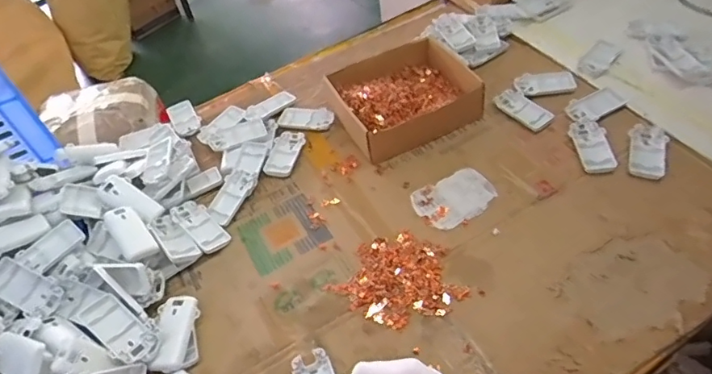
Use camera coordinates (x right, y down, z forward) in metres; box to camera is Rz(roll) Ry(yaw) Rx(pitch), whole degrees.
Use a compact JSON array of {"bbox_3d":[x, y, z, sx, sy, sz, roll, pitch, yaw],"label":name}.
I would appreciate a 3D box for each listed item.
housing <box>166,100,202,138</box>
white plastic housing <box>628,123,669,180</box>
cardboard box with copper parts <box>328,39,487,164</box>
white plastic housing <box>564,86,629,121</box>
[{"bbox_3d":[-0.313,-0.125,0.937,0.049,0.016,0.092,-28,51,-15],"label":"housing"},{"bbox_3d":[0.432,-0.057,0.753,0.048,0.022,0.108,11,51,18],"label":"white plastic housing"},{"bbox_3d":[0.074,-0.156,0.867,0.217,0.071,0.198,-24,52,-10],"label":"cardboard box with copper parts"},{"bbox_3d":[0.388,-0.132,0.824,0.099,0.008,0.053,-25,50,-13],"label":"white plastic housing"}]

